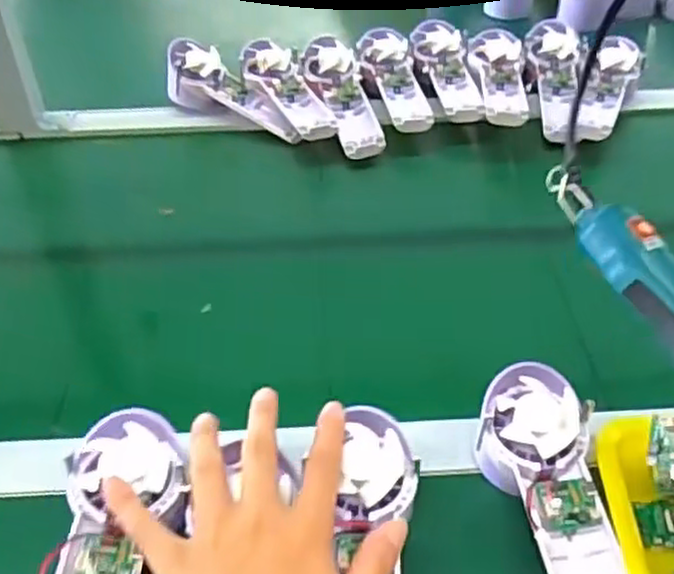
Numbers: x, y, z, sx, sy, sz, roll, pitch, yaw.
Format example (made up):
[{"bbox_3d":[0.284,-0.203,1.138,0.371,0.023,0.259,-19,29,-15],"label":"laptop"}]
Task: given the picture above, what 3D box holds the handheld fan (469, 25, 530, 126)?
[{"bbox_3d":[0.171,-0.220,0.776,0.054,0.030,0.176,3,43,5],"label":"handheld fan"}]

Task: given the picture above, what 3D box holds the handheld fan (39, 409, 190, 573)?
[{"bbox_3d":[-0.124,0.147,0.379,0.061,0.028,0.172,4,51,6],"label":"handheld fan"}]

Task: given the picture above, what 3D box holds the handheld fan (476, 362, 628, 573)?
[{"bbox_3d":[0.127,0.131,0.414,0.061,0.040,0.177,-7,55,-6],"label":"handheld fan"}]

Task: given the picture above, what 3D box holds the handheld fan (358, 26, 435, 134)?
[{"bbox_3d":[0.065,-0.225,0.784,0.055,0.032,0.175,-9,43,-8],"label":"handheld fan"}]

